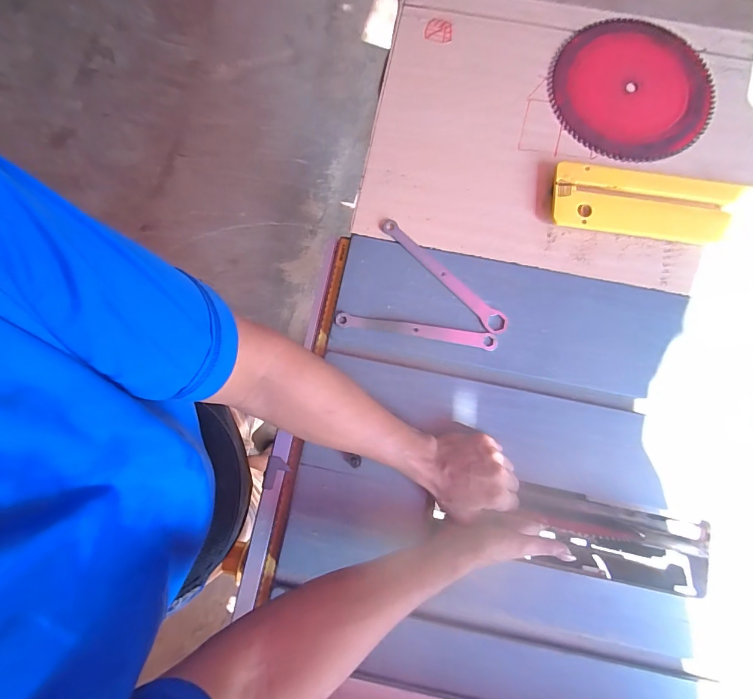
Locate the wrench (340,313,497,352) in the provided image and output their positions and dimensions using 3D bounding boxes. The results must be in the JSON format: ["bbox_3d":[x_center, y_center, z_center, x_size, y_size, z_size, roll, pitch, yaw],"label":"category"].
[{"bbox_3d":[0.053,-0.026,0.520,0.217,0.007,0.021,8,80,2],"label":"wrench"}]

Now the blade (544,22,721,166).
[{"bbox_3d":[0.389,-0.396,0.581,0.243,0.008,0.232,0,81,0],"label":"blade"}]

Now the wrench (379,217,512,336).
[{"bbox_3d":[0.094,-0.105,0.540,0.222,0.006,0.027,44,83,7],"label":"wrench"}]

